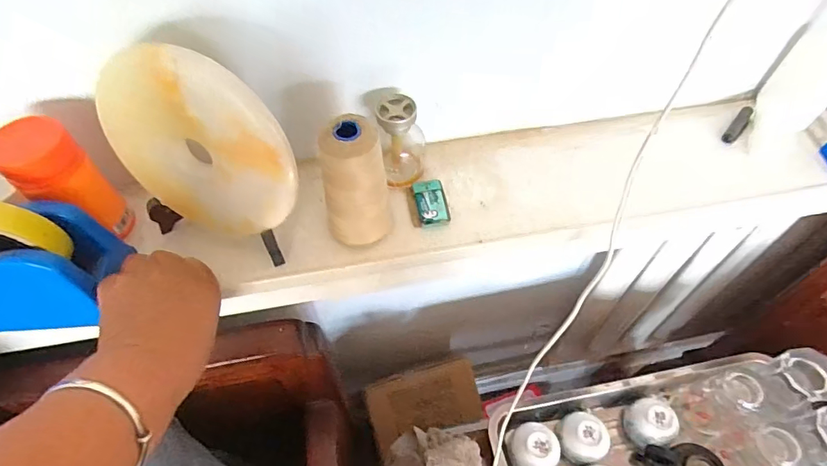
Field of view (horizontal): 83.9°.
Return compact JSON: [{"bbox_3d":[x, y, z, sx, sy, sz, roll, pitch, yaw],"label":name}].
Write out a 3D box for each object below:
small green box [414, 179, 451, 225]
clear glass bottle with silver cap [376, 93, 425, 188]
[{"bbox_3d":[0.017,-0.029,0.429,0.028,0.007,0.050,-9,55,-7],"label":"small green box"},{"bbox_3d":[-0.011,-0.082,0.420,0.040,0.078,0.035,0,54,0],"label":"clear glass bottle with silver cap"}]

